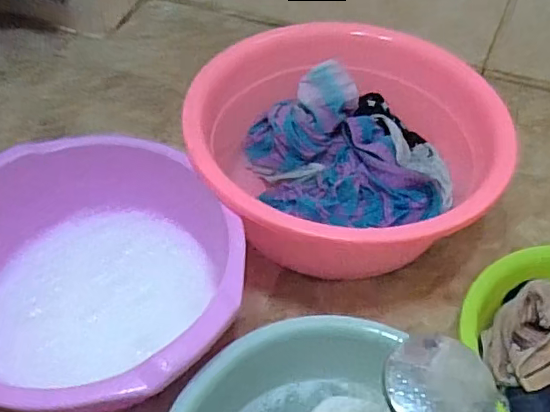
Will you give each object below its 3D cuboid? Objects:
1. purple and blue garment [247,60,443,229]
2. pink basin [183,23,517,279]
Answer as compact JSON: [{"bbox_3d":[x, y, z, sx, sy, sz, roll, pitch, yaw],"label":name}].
[{"bbox_3d":[0.104,-0.081,0.928,0.263,0.149,0.255,-11,51,-13],"label":"purple and blue garment"},{"bbox_3d":[0.110,-0.094,0.894,0.441,0.236,0.406,2,49,-2],"label":"pink basin"}]

